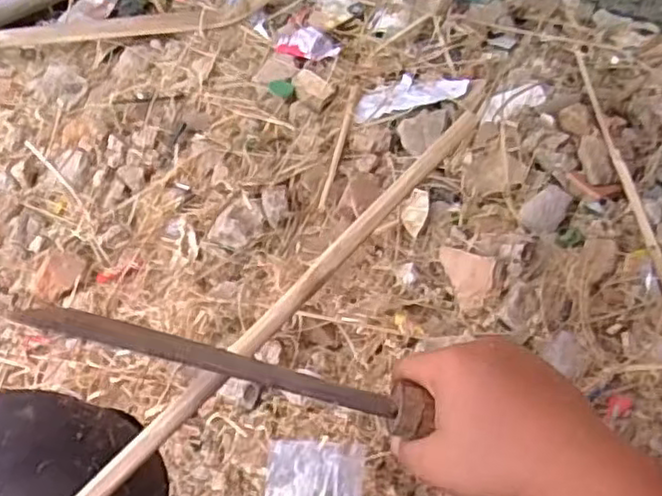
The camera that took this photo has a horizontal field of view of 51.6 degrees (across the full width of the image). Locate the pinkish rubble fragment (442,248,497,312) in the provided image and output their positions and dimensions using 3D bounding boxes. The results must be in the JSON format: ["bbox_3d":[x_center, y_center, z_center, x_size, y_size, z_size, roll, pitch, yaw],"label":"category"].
[{"bbox_3d":[0.168,0.039,0.873,0.070,0.018,0.077,13,56,14],"label":"pinkish rubble fragment"}]

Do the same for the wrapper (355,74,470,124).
[{"bbox_3d":[0.122,-0.252,1.115,0.186,0.022,0.095,-15,54,-6],"label":"wrapper"}]

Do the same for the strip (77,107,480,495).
[{"bbox_3d":[-0.070,0.077,0.396,0.017,0.016,0.529,33,62,25],"label":"strip"}]

